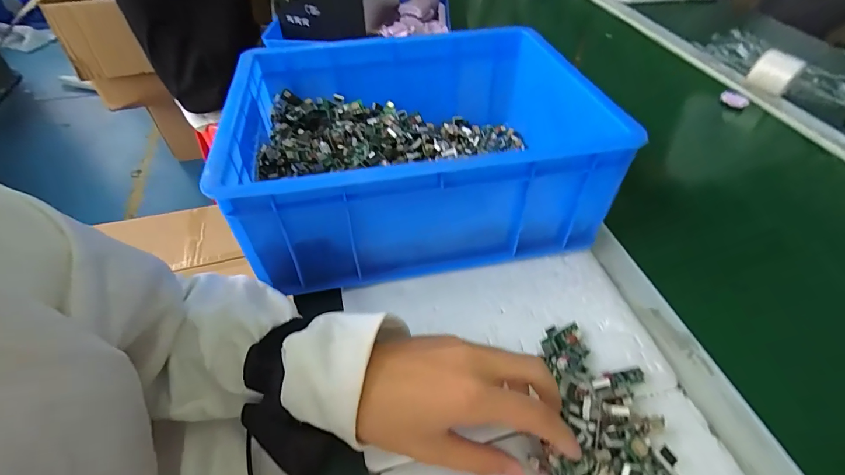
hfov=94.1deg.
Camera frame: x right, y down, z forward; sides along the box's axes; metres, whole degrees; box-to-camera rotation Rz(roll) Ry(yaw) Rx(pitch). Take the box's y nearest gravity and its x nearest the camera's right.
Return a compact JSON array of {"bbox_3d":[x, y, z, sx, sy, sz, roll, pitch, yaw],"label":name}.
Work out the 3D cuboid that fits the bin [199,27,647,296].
[{"bbox_3d":[-0.009,-0.095,0.418,0.328,0.132,0.255,-8,49,-8],"label":"bin"}]

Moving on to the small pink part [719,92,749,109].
[{"bbox_3d":[0.493,-0.218,0.623,0.014,0.015,0.040,-28,52,-22],"label":"small pink part"}]

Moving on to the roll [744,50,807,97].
[{"bbox_3d":[0.564,-0.264,0.631,0.061,0.058,0.052,35,57,27],"label":"roll"}]

